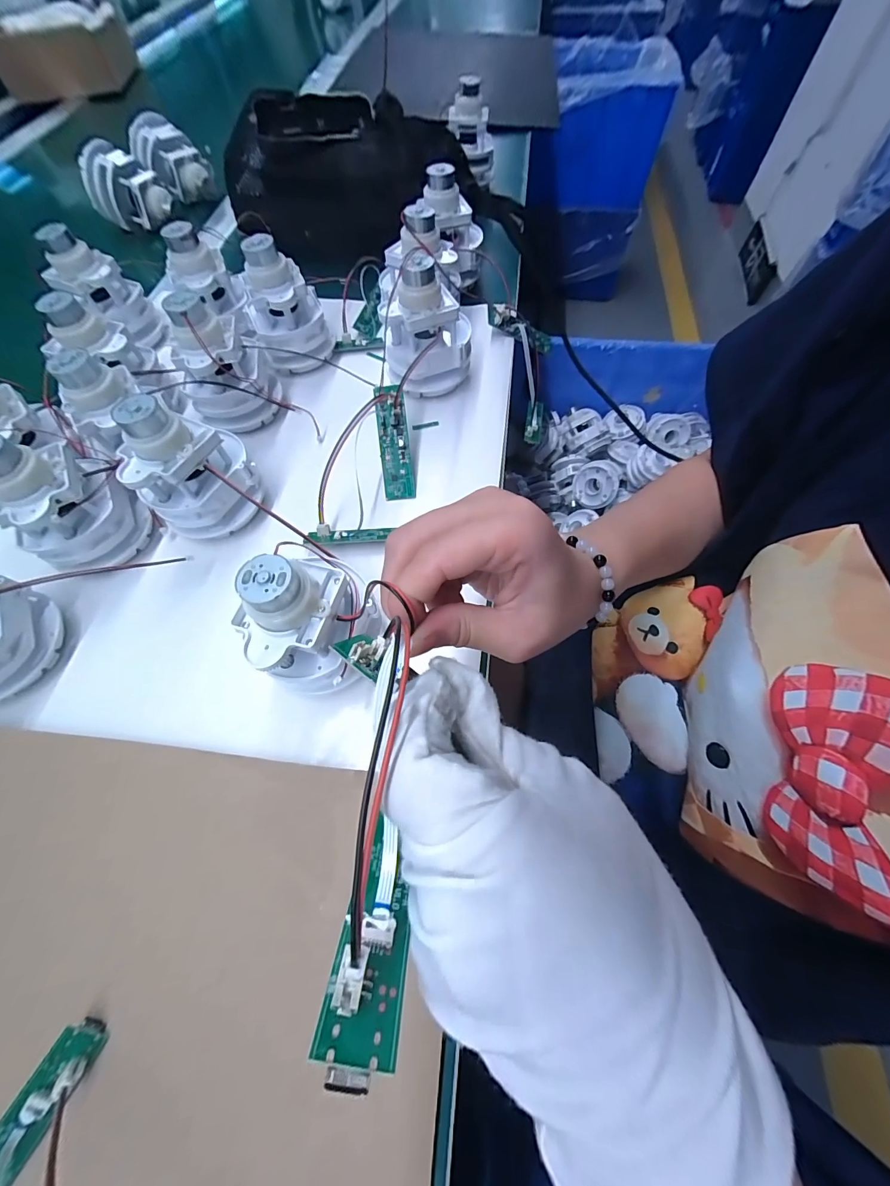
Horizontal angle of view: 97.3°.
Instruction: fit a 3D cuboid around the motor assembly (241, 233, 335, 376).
[{"bbox_3d":[-0.131,-0.235,0.322,0.060,0.084,0.055,-20,65,-8],"label":"motor assembly"}]

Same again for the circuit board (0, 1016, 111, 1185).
[{"bbox_3d":[-0.169,0.215,0.147,0.017,0.011,0.084,35,70,-8],"label":"circuit board"}]

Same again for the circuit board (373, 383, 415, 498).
[{"bbox_3d":[-0.037,-0.107,0.284,0.021,0.013,0.077,-7,95,-2],"label":"circuit board"}]

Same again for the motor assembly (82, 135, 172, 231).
[{"bbox_3d":[-0.368,-0.468,0.450,0.076,0.058,0.056,-35,68,-14],"label":"motor assembly"}]

